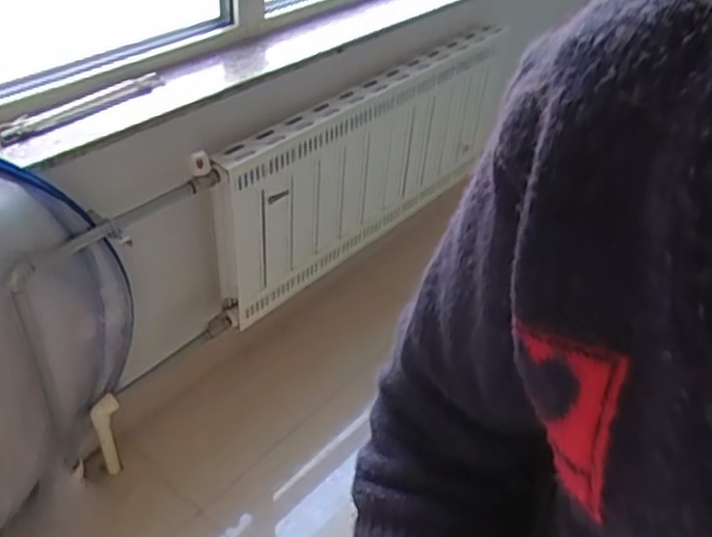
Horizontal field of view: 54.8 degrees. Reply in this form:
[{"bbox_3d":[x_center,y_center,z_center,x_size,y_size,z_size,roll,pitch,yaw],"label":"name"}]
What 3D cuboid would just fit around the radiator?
[{"bbox_3d":[0.039,-0.234,1.630,0.073,0.459,0.924,35,49,29],"label":"radiator"}]

